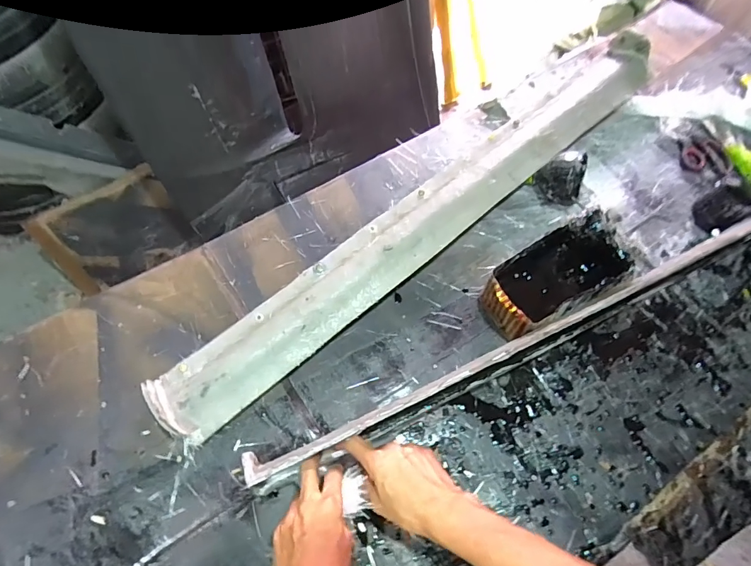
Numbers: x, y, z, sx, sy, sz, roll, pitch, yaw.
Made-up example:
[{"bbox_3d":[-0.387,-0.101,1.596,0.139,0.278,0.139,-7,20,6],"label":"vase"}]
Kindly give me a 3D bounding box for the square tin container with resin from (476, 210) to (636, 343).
[{"bbox_3d":[0.244,-0.005,0.602,0.172,0.111,0.110,-27,67,-15],"label":"square tin container with resin"}]

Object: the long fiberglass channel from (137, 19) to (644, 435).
[{"bbox_3d":[0.114,-0.132,0.694,1.021,0.067,0.125,-39,71,-19],"label":"long fiberglass channel"}]

